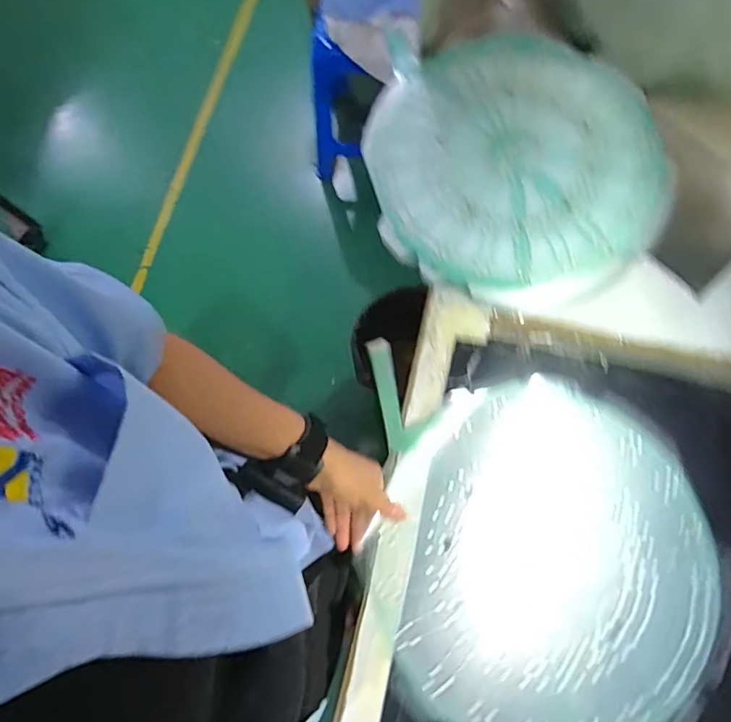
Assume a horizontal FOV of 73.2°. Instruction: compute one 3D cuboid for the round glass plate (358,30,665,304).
[{"bbox_3d":[0.189,-0.240,0.612,0.352,0.034,0.351,0,76,1],"label":"round glass plate"}]

